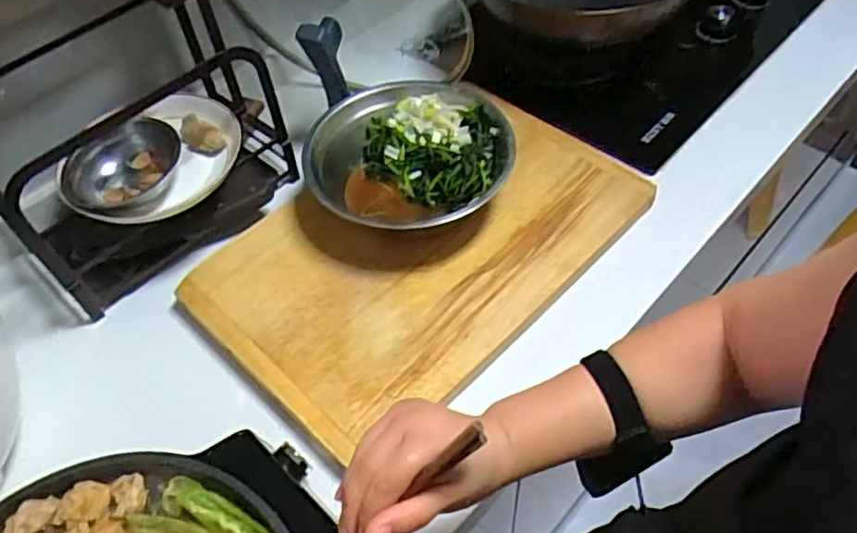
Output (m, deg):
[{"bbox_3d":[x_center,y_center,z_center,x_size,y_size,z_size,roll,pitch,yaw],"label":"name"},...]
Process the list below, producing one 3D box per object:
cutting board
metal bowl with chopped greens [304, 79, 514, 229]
[{"bbox_3d":[-0.002,-0.030,0.765,0.316,0.020,0.470,36,63,27],"label":"cutting board"},{"bbox_3d":[-0.019,-0.115,0.777,0.226,0.089,0.230,-2,53,2],"label":"metal bowl with chopped greens"}]

